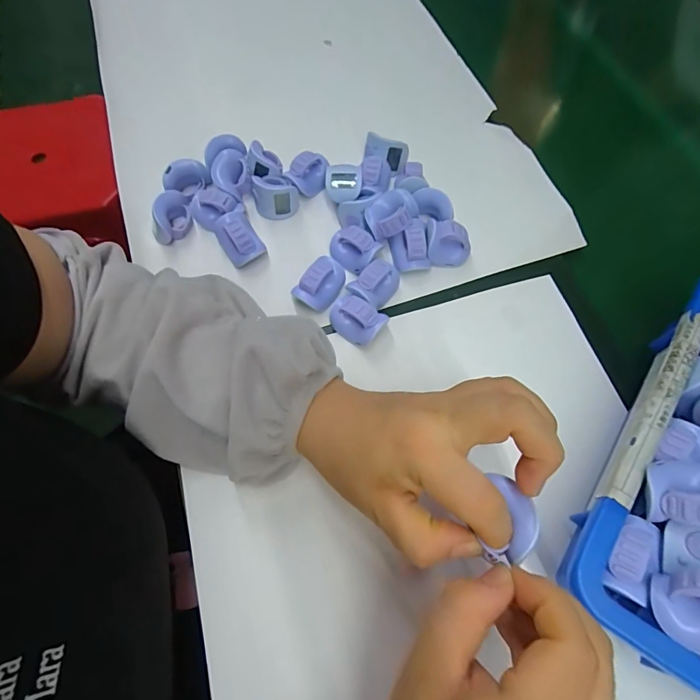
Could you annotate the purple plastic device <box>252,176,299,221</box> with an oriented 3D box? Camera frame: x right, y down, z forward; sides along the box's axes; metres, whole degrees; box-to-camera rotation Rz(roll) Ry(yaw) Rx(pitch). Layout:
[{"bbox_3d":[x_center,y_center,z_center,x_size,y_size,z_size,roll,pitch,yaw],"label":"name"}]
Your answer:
[{"bbox_3d":[-0.064,-0.134,0.363,0.036,0.029,0.032,-8,66,-4],"label":"purple plastic device"}]

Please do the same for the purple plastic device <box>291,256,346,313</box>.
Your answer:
[{"bbox_3d":[-0.023,-0.053,0.326,0.027,0.026,0.040,26,68,11],"label":"purple plastic device"}]

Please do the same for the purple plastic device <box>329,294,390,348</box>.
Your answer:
[{"bbox_3d":[0.004,-0.022,0.313,0.040,0.027,0.023,29,69,12],"label":"purple plastic device"}]

